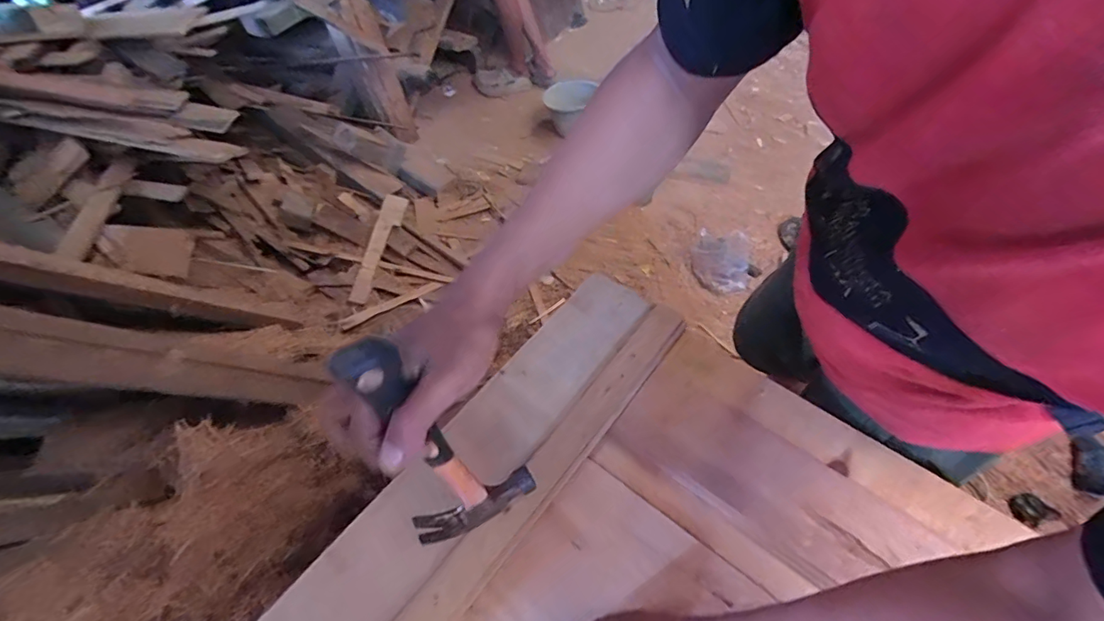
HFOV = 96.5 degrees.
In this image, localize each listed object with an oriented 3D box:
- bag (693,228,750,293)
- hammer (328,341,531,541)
[{"bbox_3d":[0.559,-0.154,1.637,0.201,0.156,0.153,15,57,15],"label":"bag"},{"bbox_3d":[-0.081,0.104,0.344,0.099,0.272,0.035,-38,58,-18],"label":"hammer"}]

